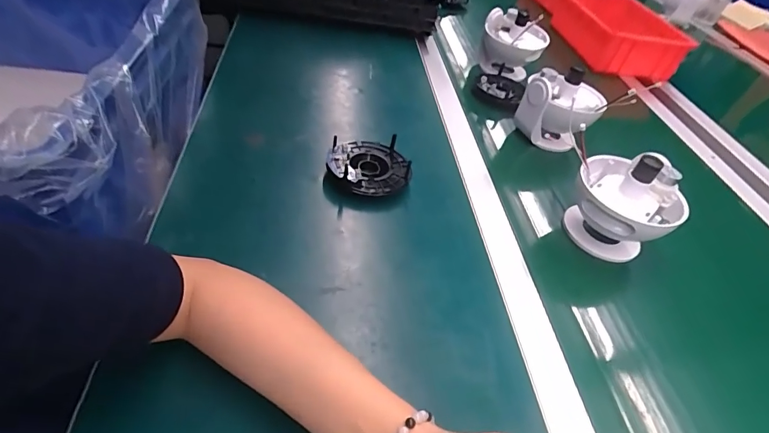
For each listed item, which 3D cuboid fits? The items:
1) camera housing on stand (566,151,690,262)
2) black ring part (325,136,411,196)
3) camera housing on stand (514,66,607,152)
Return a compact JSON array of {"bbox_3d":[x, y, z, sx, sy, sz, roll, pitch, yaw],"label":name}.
[{"bbox_3d":[0.277,-0.013,0.496,0.098,0.117,0.109,-22,53,-31],"label":"camera housing on stand"},{"bbox_3d":[-0.020,-0.061,0.526,0.095,0.036,0.095,4,43,-4],"label":"black ring part"},{"bbox_3d":[0.264,-0.162,0.645,0.110,0.104,0.106,24,44,12],"label":"camera housing on stand"}]

